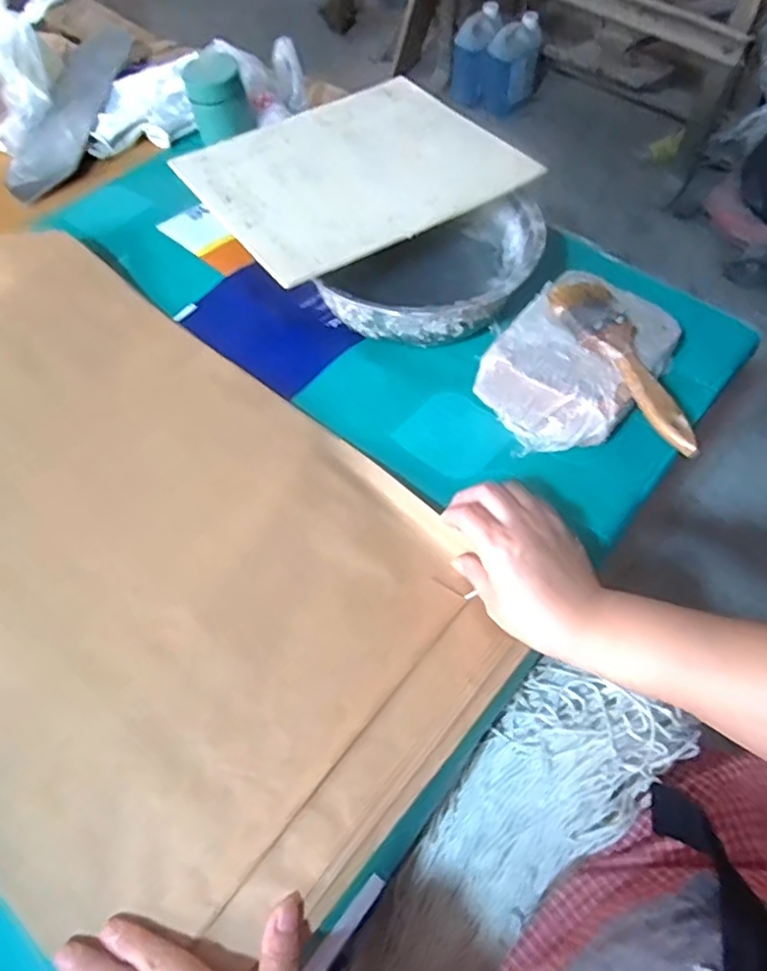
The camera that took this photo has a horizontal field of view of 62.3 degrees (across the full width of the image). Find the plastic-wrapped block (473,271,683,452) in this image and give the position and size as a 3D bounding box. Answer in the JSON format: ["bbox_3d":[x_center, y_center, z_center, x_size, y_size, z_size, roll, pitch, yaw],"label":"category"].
[{"bbox_3d":[0.163,-0.106,0.526,0.114,0.056,0.152,37,69,18],"label":"plastic-wrapped block"}]

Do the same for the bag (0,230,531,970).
[{"bbox_3d":[-0.228,0.025,0.488,0.617,0.017,0.355,37,68,18],"label":"bag"}]

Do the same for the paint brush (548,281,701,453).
[{"bbox_3d":[0.191,-0.099,0.484,0.049,0.016,0.172,-25,65,-12],"label":"paint brush"}]

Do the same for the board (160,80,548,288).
[{"bbox_3d":[-0.032,-0.306,0.603,0.274,0.009,0.241,-30,59,-17],"label":"board"}]

